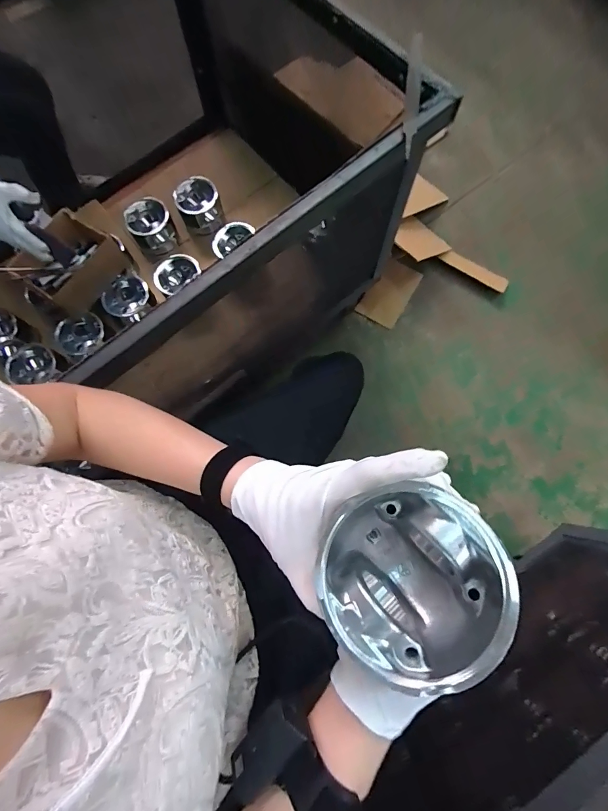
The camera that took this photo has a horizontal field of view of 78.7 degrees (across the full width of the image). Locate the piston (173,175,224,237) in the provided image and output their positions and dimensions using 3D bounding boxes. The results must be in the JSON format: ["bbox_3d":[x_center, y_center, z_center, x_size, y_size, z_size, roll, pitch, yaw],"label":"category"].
[{"bbox_3d":[-0.283,-0.543,1.002,0.112,0.081,0.123,-23,77,-4],"label":"piston"}]

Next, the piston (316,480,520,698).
[{"bbox_3d":[0.065,0.110,0.244,0.105,0.077,0.103,0,77,1],"label":"piston"}]

